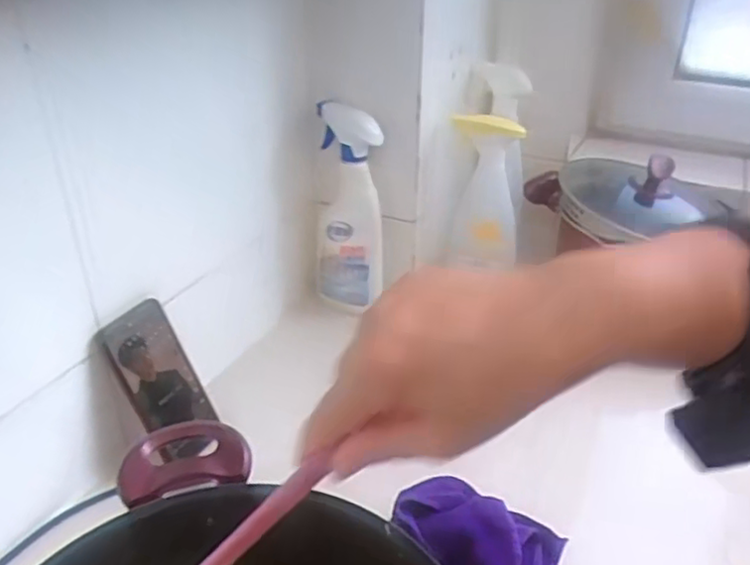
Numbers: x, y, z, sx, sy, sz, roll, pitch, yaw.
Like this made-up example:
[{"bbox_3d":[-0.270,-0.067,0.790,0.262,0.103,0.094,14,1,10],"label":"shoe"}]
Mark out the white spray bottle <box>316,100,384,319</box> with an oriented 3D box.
[{"bbox_3d":[-0.030,-0.094,0.864,0.105,0.277,0.058,13,29,20],"label":"white spray bottle"}]

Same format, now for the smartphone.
[{"bbox_3d":[-0.207,0.100,0.649,0.010,0.161,0.071,-3,25,42],"label":"smartphone"}]

